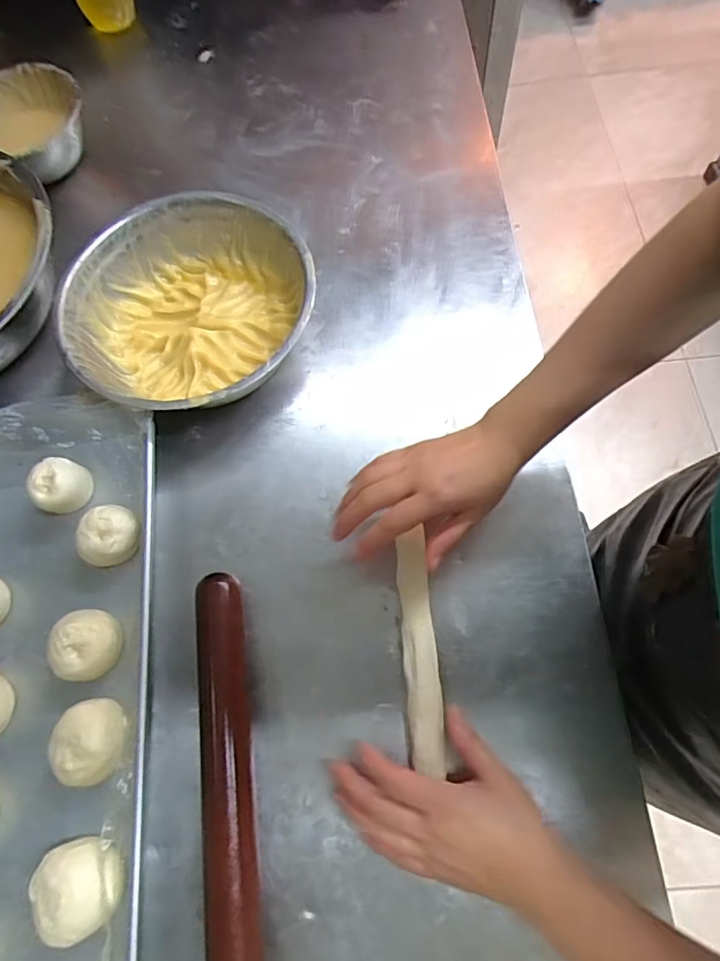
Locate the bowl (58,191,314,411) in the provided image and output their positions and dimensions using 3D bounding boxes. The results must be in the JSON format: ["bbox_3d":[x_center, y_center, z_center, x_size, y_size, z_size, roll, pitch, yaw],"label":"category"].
[{"bbox_3d":[-0.171,-0.172,0.560,0.241,0.079,0.252,-1,68,2],"label":"bowl"}]

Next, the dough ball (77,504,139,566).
[{"bbox_3d":[-0.228,0.053,0.494,0.048,0.038,0.053,34,74,15],"label":"dough ball"}]

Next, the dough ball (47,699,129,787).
[{"bbox_3d":[-0.217,0.211,0.434,0.059,0.043,0.065,-13,68,-3],"label":"dough ball"}]

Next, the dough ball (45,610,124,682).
[{"bbox_3d":[-0.233,0.142,0.462,0.052,0.044,0.057,-1,68,2],"label":"dough ball"}]

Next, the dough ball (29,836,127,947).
[{"bbox_3d":[-0.208,0.302,0.398,0.056,0.041,0.060,-1,68,2],"label":"dough ball"}]

